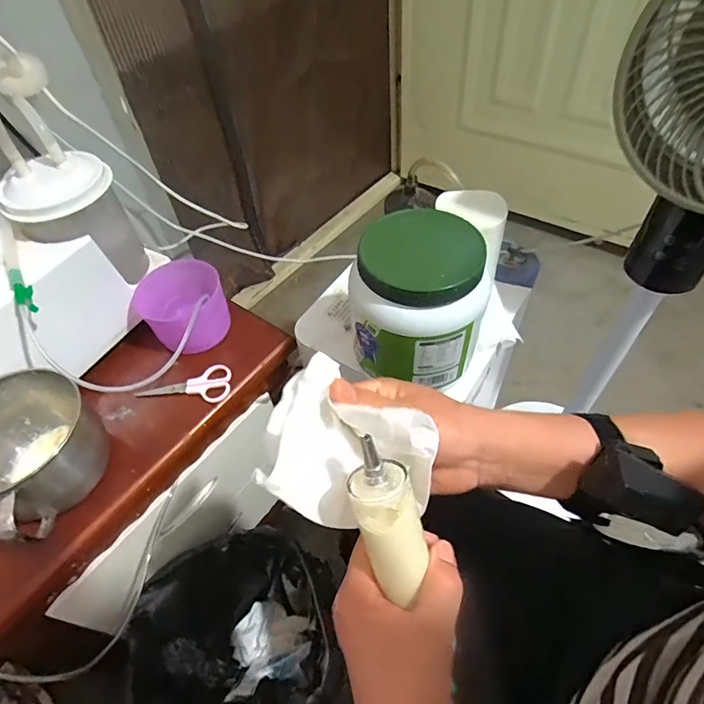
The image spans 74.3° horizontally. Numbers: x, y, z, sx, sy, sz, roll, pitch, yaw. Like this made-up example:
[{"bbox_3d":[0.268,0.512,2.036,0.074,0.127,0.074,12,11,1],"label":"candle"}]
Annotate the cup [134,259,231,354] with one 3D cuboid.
[{"bbox_3d":[-0.214,-0.054,0.595,0.112,0.083,0.086,-22,53,-13],"label":"cup"}]

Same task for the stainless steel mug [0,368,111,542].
[{"bbox_3d":[-0.337,0.109,0.479,0.125,0.097,0.149,7,52,11],"label":"stainless steel mug"}]

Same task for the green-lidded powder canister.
[{"bbox_3d":[0.063,-0.050,0.475,0.130,0.140,0.116,-2,51,4],"label":"green-lidded powder canister"}]

